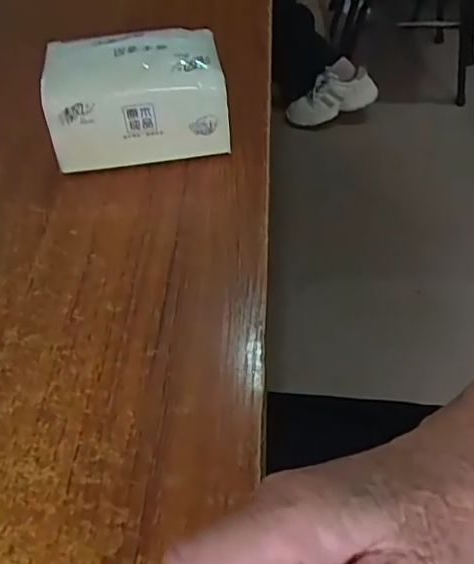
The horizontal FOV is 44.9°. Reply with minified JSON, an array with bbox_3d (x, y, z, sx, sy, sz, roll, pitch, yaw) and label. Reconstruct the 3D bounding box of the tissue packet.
[{"bbox_3d":[-0.077,-0.143,0.453,0.133,0.084,0.073,-6,48,-6],"label":"tissue packet"}]

